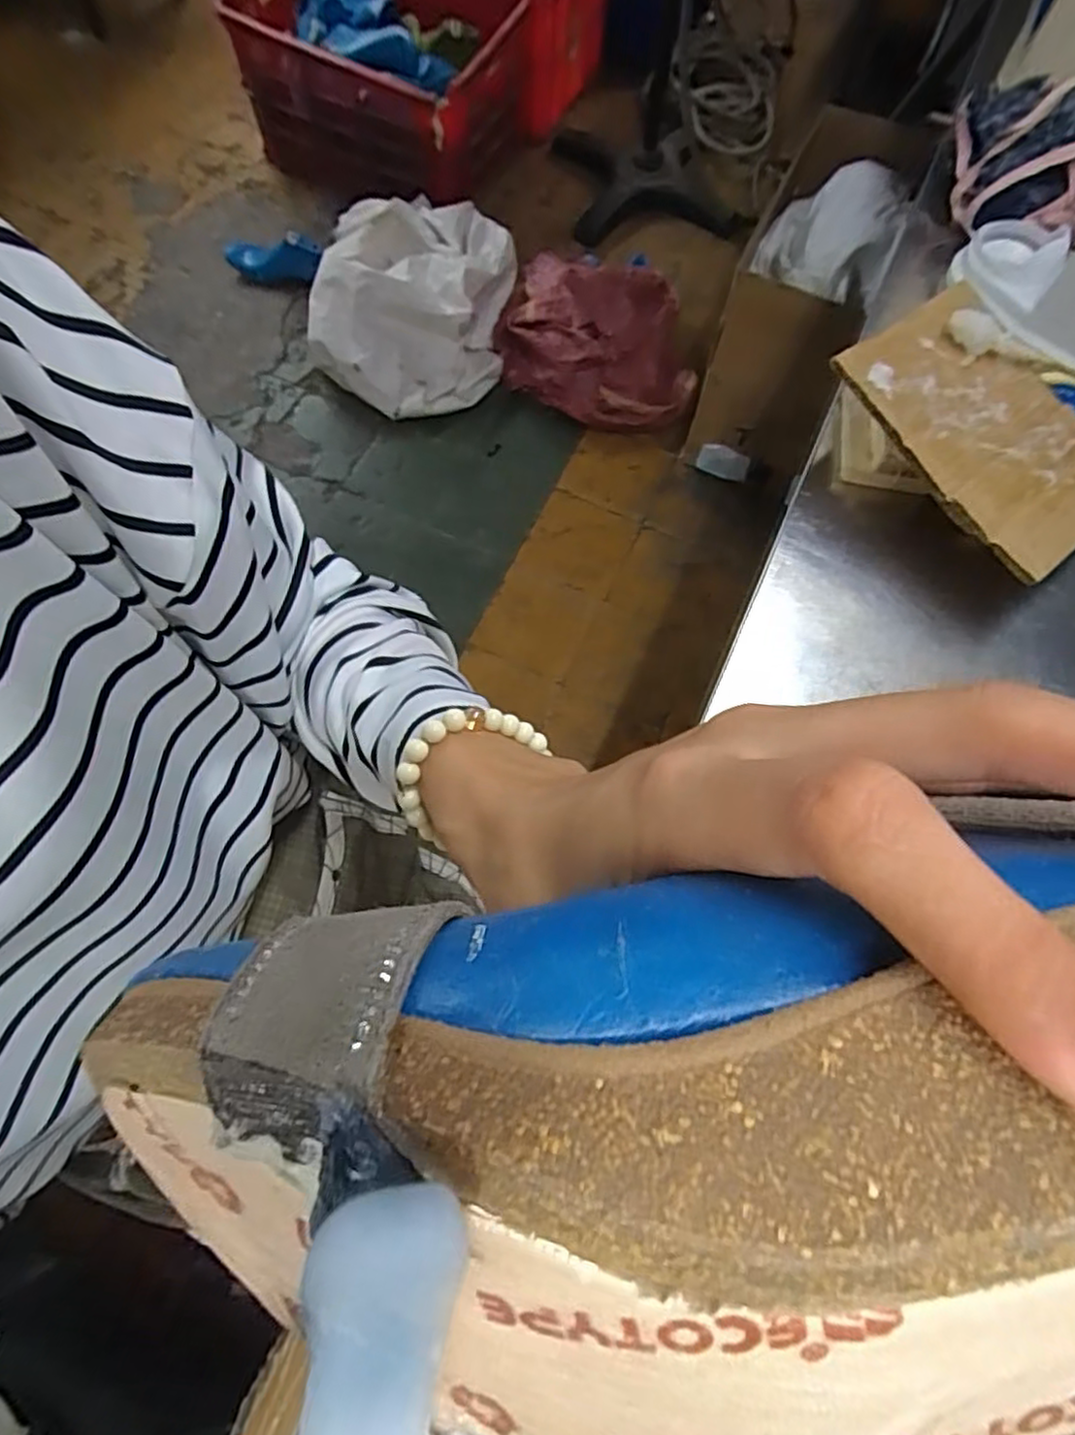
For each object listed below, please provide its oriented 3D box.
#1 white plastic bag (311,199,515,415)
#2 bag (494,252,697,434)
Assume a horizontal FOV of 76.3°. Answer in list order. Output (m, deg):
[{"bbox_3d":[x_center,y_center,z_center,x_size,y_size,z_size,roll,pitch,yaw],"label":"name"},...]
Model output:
[{"bbox_3d":[-0.274,-0.924,1.521,0.398,0.196,0.463,9,69,0],"label":"white plastic bag"},{"bbox_3d":[0.140,-0.848,1.528,0.459,0.173,0.344,21,70,5],"label":"bag"}]

